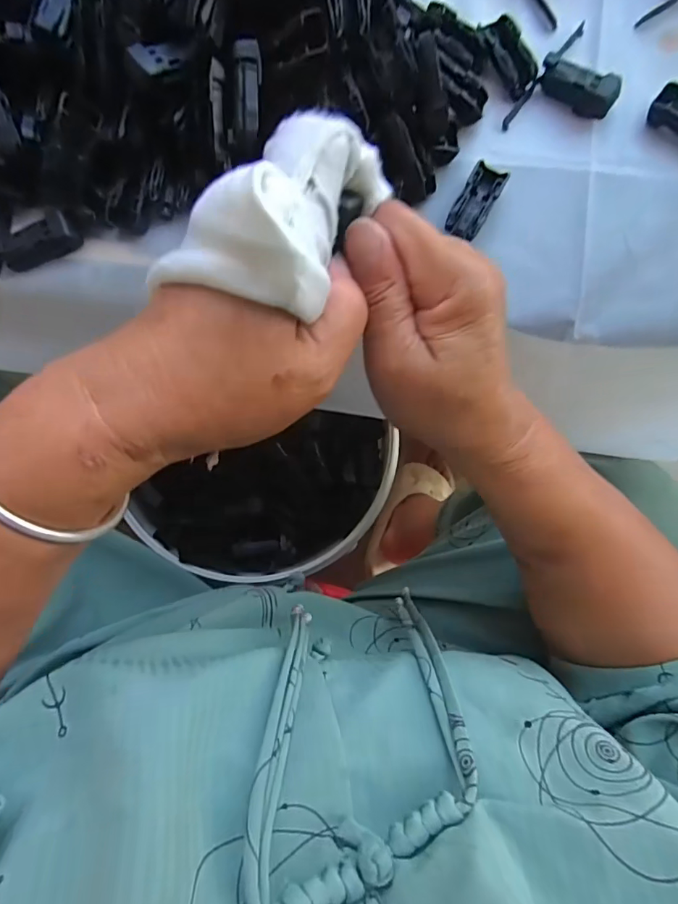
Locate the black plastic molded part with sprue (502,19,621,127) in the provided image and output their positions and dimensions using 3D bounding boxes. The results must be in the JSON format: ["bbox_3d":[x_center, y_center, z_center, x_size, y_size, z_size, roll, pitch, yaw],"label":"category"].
[{"bbox_3d":[0.144,-0.222,0.288,0.048,0.015,0.081,39,83,0],"label":"black plastic molded part with sprue"}]

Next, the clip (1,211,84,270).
[{"bbox_3d":[-0.177,-0.123,0.278,0.047,0.011,0.018,-26,87,-6],"label":"clip"}]

